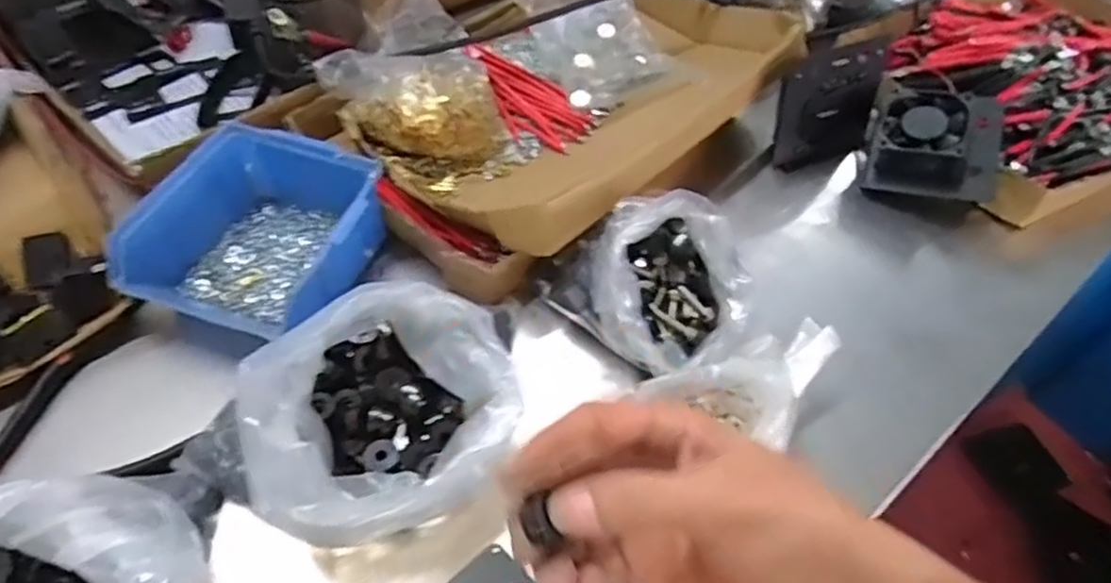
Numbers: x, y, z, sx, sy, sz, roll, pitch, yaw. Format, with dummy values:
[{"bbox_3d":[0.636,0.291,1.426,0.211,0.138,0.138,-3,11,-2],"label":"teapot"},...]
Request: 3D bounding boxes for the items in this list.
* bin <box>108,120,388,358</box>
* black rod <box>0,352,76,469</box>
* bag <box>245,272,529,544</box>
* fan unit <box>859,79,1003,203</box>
[{"bbox_3d":[-0.189,-0.036,0.457,0.125,0.063,0.131,16,52,10],"label":"bin"},{"bbox_3d":[-0.303,0.073,0.400,0.012,0.014,0.083,8,51,4],"label":"black rod"},{"bbox_3d":[-0.086,0.062,0.373,0.138,0.071,0.133,-13,53,-13],"label":"bag"},{"bbox_3d":[0.291,-0.115,0.540,0.090,0.051,0.090,16,52,10],"label":"fan unit"}]

